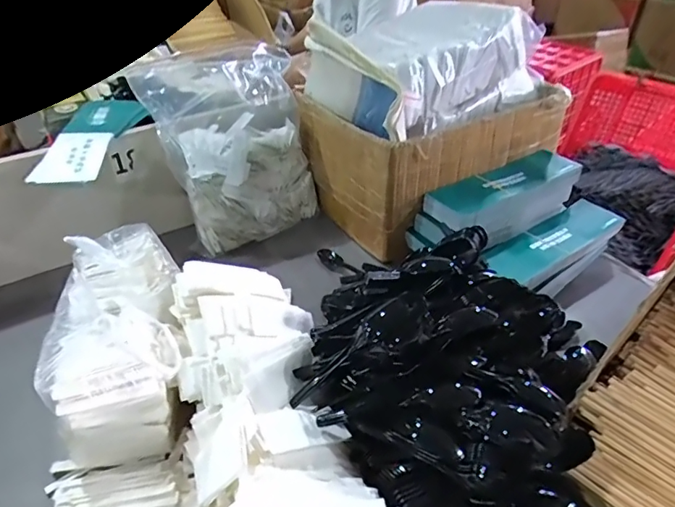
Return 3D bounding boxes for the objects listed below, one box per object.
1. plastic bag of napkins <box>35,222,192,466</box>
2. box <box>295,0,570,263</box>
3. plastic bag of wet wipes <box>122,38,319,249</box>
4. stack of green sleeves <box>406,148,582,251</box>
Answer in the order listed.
[{"bbox_3d":[-0.254,0.080,0.579,0.123,0.133,0.295,-9,51,-9],"label":"plastic bag of napkins"},{"bbox_3d":[0.159,-0.251,0.881,0.383,0.318,0.296,-23,42,-26],"label":"box"},{"bbox_3d":[-0.183,-0.202,0.880,0.260,0.272,0.176,-25,43,-28],"label":"plastic bag of wet wipes"},{"bbox_3d":[0.269,-0.086,0.819,0.303,0.085,0.100,-22,42,-25],"label":"stack of green sleeves"}]

